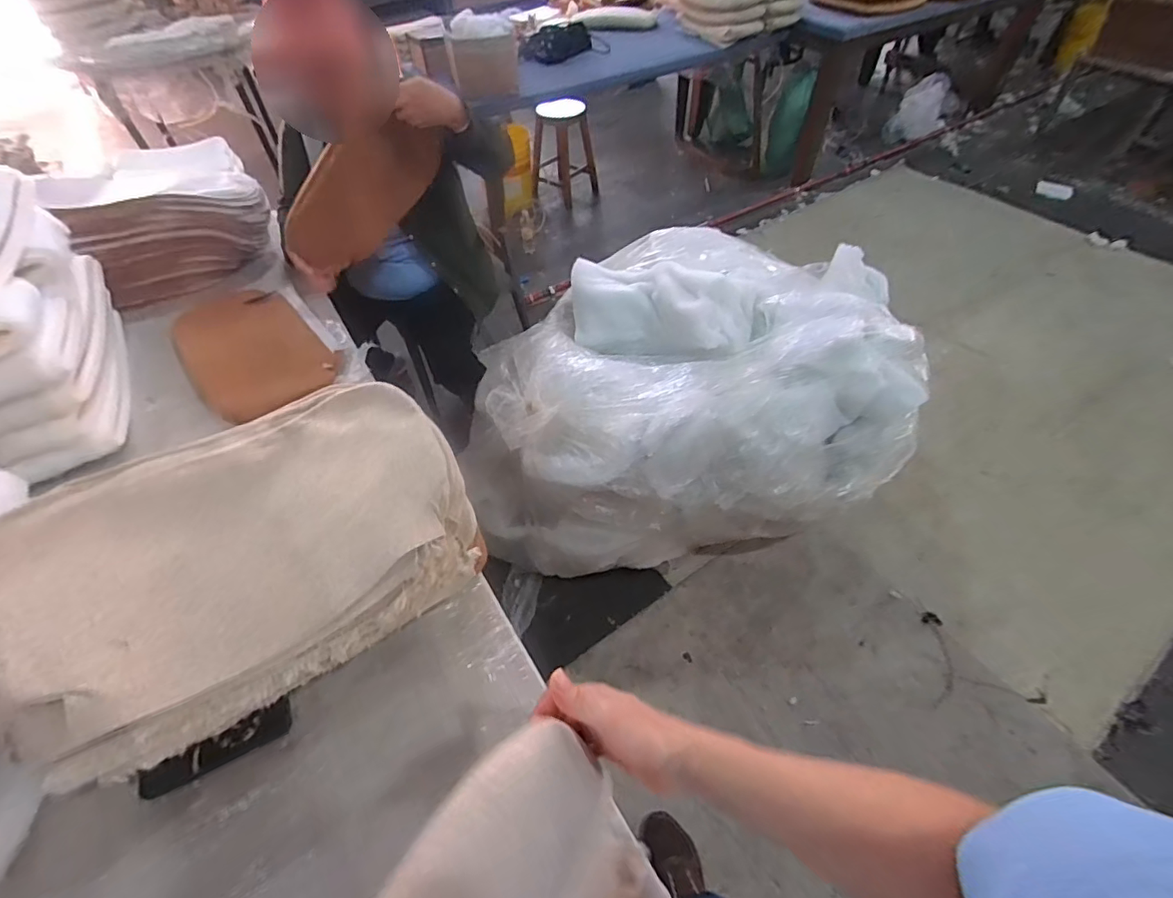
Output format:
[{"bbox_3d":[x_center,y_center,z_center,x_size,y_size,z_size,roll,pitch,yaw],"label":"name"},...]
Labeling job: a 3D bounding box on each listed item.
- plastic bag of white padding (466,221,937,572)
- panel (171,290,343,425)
[{"bbox_3d":[0.255,-0.210,1.565,1.127,0.520,0.983,1,51,3],"label":"plastic bag of white padding"},{"bbox_3d":[-0.682,-0.210,1.062,0.233,0.050,0.418,-38,59,-25],"label":"panel"}]

